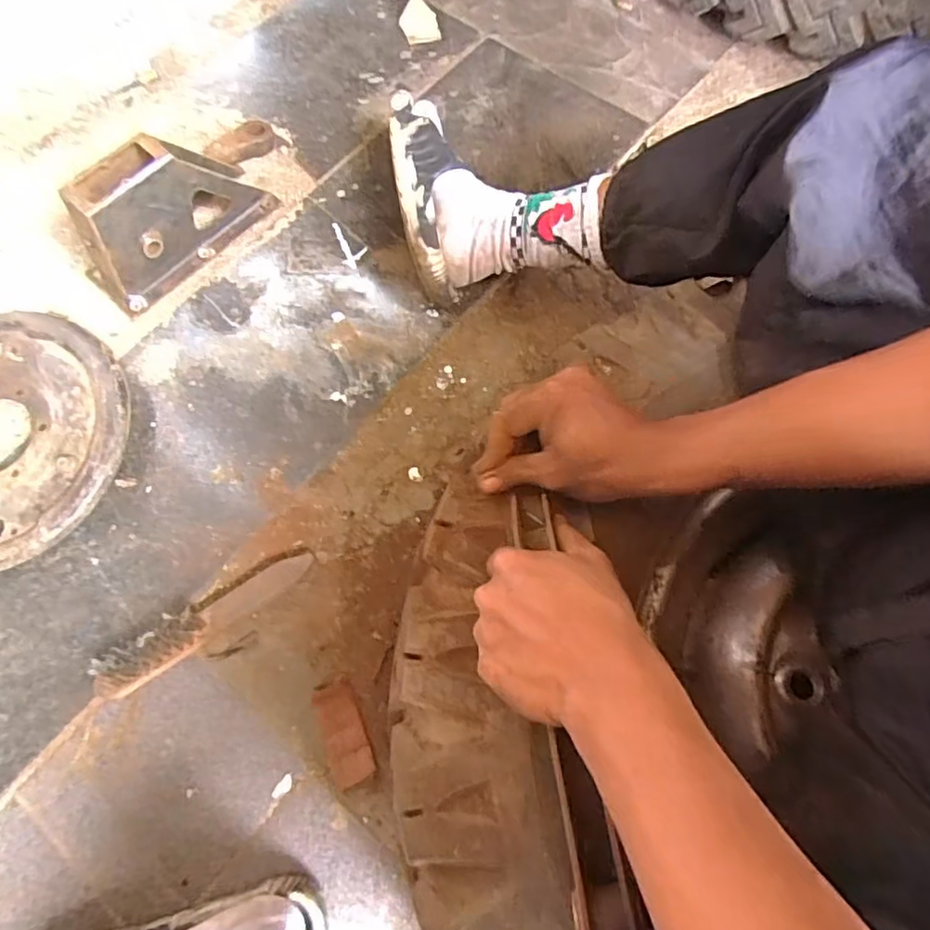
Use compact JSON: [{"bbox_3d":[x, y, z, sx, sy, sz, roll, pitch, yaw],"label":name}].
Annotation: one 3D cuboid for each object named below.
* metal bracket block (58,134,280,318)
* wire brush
[{"bbox_3d":[-0.358,-0.312,0.741,0.078,0.133,0.236,40,75,15],"label":"metal bracket block"},{"bbox_3d":[-0.261,0.148,0.622,0.222,0.045,0.045,-34,72,-11],"label":"wire brush"}]

